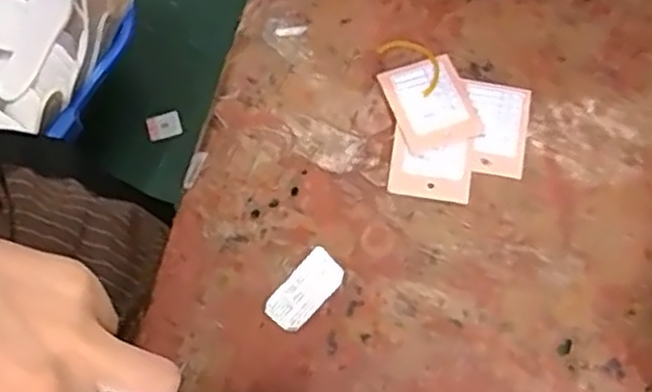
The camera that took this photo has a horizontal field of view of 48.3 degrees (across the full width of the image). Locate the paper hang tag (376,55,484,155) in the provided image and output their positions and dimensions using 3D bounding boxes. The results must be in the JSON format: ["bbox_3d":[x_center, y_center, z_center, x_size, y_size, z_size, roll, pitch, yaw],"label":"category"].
[{"bbox_3d":[0.052,-0.047,0.366,0.039,0.004,0.047,-19,70,-7],"label":"paper hang tag"}]

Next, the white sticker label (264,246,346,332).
[{"bbox_3d":[-0.010,0.044,0.339,0.021,0.004,0.039,38,77,14],"label":"white sticker label"}]

